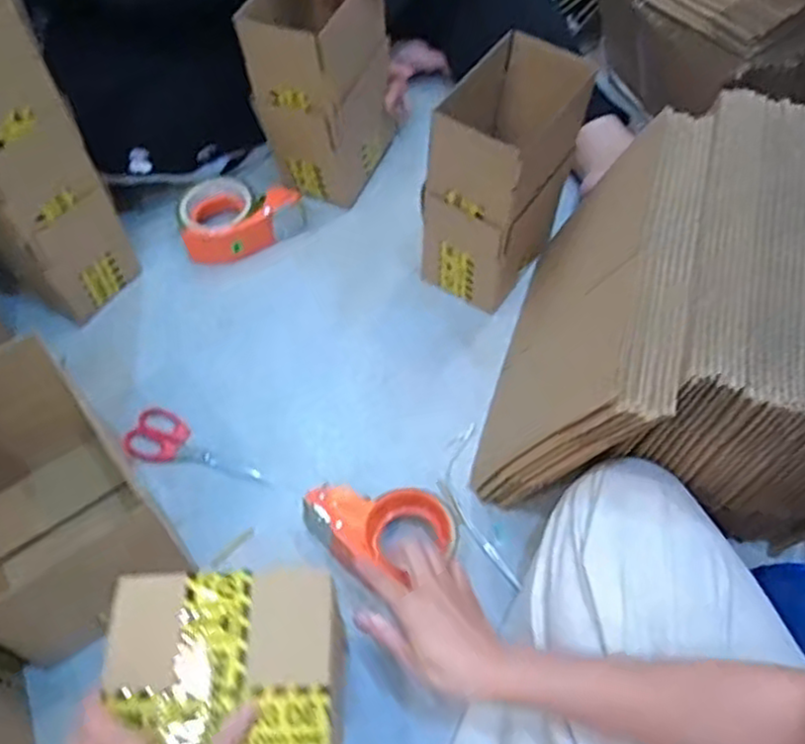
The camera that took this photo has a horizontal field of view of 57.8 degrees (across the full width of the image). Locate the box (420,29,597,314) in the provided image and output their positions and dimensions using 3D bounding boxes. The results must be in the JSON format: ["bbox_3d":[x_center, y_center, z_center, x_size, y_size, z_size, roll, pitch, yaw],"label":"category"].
[{"bbox_3d":[0.108,-0.210,0.811,0.109,0.231,0.157,29,63,16],"label":"box"}]

